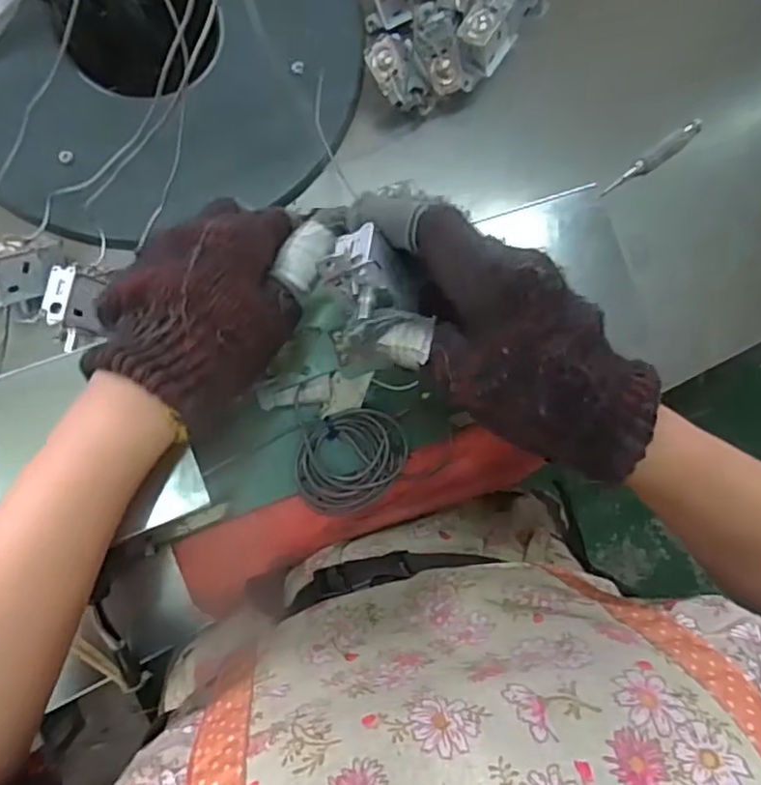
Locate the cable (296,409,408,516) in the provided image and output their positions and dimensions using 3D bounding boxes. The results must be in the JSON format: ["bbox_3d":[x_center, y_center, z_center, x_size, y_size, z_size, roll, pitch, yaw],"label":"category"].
[{"bbox_3d":[-0.021,0.048,0.450,0.081,0.012,0.067,-29,91,-9],"label":"cable"}]

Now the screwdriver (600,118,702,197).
[{"bbox_3d":[0.218,-0.187,0.509,0.094,0.017,0.014,-36,92,-9],"label":"screwdriver"}]

